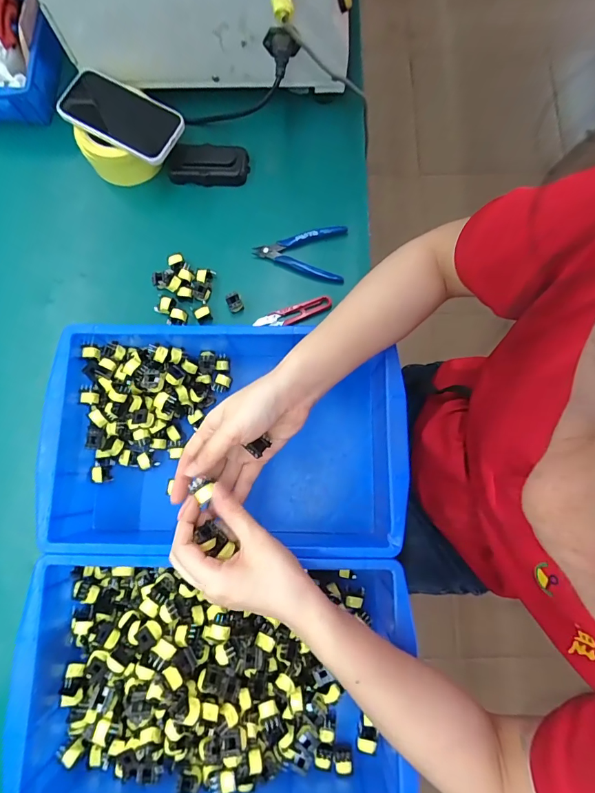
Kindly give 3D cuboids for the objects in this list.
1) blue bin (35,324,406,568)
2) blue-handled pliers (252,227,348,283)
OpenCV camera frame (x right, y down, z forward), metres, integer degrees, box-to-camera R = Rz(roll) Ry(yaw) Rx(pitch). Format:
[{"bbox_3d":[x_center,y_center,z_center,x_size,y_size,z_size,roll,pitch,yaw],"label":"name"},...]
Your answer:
[{"bbox_3d":[-0.071,0.051,0.461,0.384,0.096,0.239,3,80,-1],"label":"blue bin"},{"bbox_3d":[0.004,-0.191,0.538,0.117,0.012,0.075,2,80,-1],"label":"blue-handled pliers"}]

